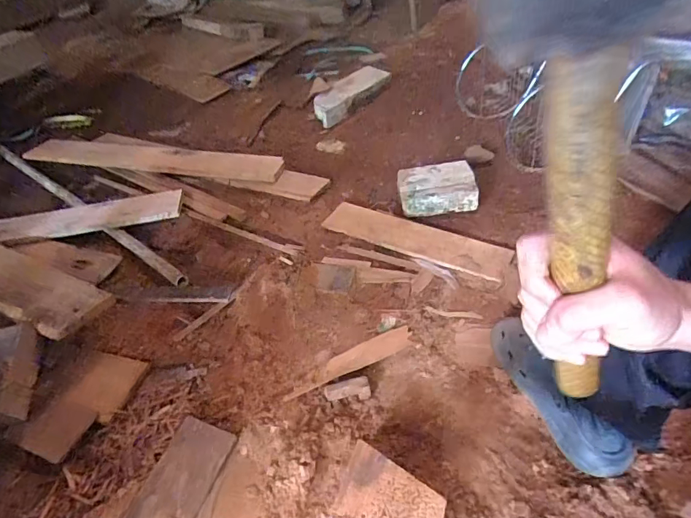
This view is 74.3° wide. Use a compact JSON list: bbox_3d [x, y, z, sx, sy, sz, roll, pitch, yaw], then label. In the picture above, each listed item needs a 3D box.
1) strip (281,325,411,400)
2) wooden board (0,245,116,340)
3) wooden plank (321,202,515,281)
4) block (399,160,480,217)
[{"bbox_3d":[0.008,0.170,0.776,0.237,0.007,0.050,-20,45,-17],"label":"strip"},{"bbox_3d":[-0.592,0.042,0.840,0.378,0.029,0.124,15,41,27],"label":"wooden board"},{"bbox_3d":[0.149,-0.054,0.990,0.403,0.014,0.117,19,47,23],"label":"wooden plank"},{"bbox_3d":[0.211,-0.162,1.062,0.171,0.071,0.117,-4,43,-1],"label":"block"}]

